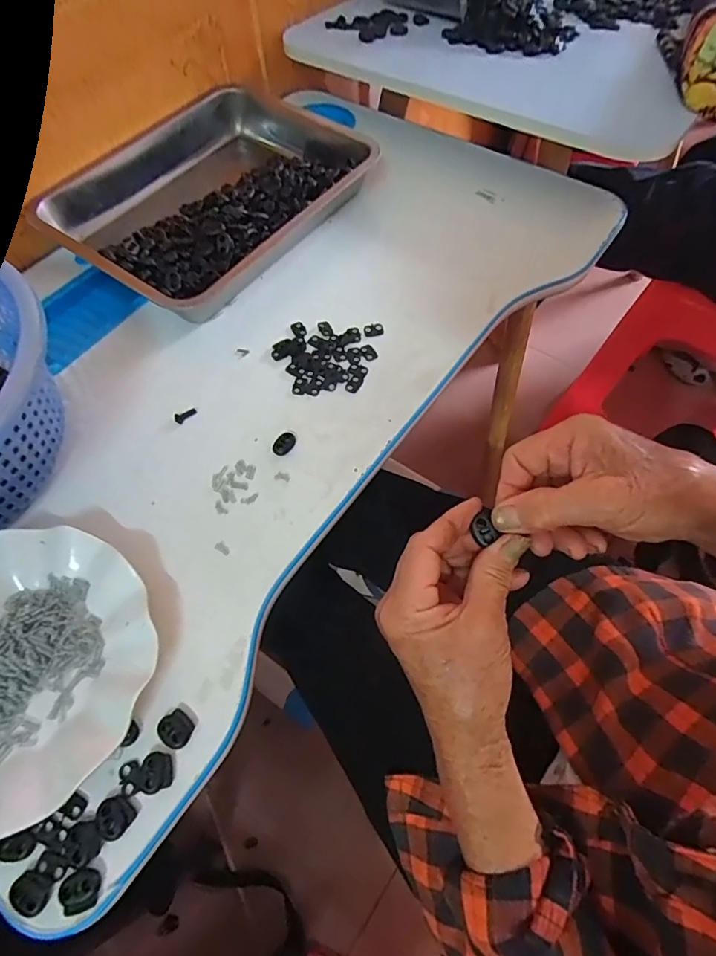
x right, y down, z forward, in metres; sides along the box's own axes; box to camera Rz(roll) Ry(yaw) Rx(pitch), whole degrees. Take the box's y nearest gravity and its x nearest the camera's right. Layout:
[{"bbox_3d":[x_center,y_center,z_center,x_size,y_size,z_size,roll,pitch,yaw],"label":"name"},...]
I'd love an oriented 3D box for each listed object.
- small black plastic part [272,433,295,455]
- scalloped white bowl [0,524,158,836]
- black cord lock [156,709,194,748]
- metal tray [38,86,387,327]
[{"bbox_3d":[-0.061,-0.029,0.406,0.015,0.004,0.022,29,67,17],"label":"small black plastic part"},{"bbox_3d":[-0.225,0.122,0.319,0.175,0.023,0.178,-1,62,2],"label":"scalloped white bowl"},{"bbox_3d":[-0.114,0.155,0.306,0.021,0.006,0.019,36,69,19],"label":"black cord lock"},{"bbox_3d":[-0.165,-0.312,0.535,0.263,0.050,0.311,33,68,18],"label":"metal tray"}]

